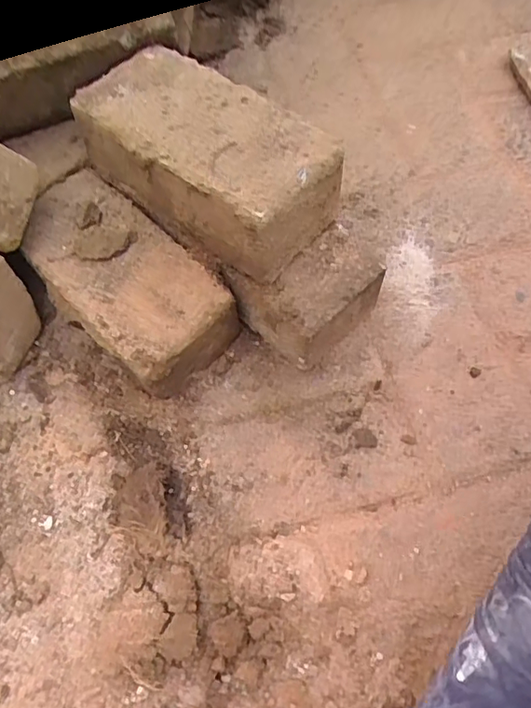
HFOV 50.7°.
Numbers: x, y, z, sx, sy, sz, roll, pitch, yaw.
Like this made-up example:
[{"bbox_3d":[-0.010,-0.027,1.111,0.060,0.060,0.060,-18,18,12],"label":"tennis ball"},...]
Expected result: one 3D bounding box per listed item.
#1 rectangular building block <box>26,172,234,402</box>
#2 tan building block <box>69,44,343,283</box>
[{"bbox_3d":[-0.130,-0.066,0.519,0.109,0.090,0.208,-39,70,-16],"label":"rectangular building block"},{"bbox_3d":[-0.047,-0.161,0.472,0.203,0.088,0.102,37,69,17],"label":"tan building block"}]

